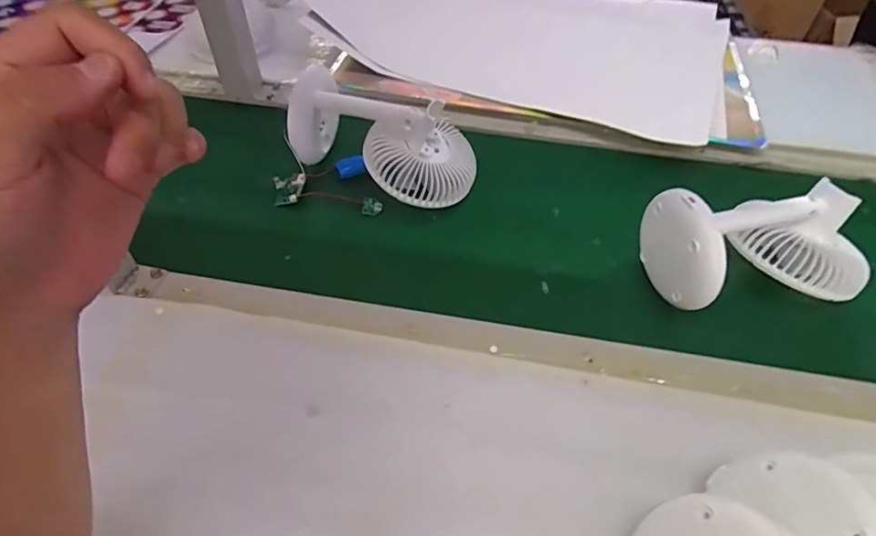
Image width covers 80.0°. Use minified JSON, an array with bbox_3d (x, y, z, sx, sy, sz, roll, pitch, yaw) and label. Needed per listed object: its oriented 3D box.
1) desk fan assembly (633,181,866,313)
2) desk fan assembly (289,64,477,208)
[{"bbox_3d":[0.296,-0.019,0.480,0.186,0.100,0.087,-4,49,-4],"label":"desk fan assembly"},{"bbox_3d":[-0.064,-0.141,0.595,0.215,0.103,0.101,15,51,12],"label":"desk fan assembly"}]

